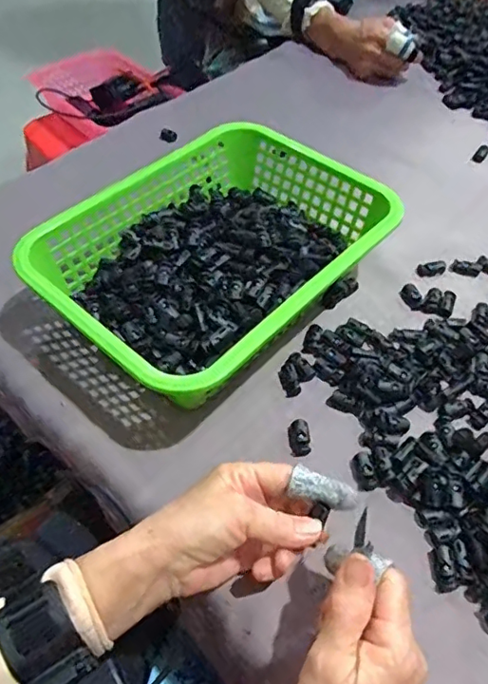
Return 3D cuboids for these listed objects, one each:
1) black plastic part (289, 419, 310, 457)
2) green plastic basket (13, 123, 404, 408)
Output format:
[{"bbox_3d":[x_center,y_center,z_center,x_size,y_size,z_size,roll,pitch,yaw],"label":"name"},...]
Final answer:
[{"bbox_3d":[0.044,0.076,0.427,0.017,0.009,0.029,-3,53,-4],"label":"black plastic part"},{"bbox_3d":[-0.021,-0.078,0.500,0.221,0.080,0.296,36,60,23],"label":"green plastic basket"}]

